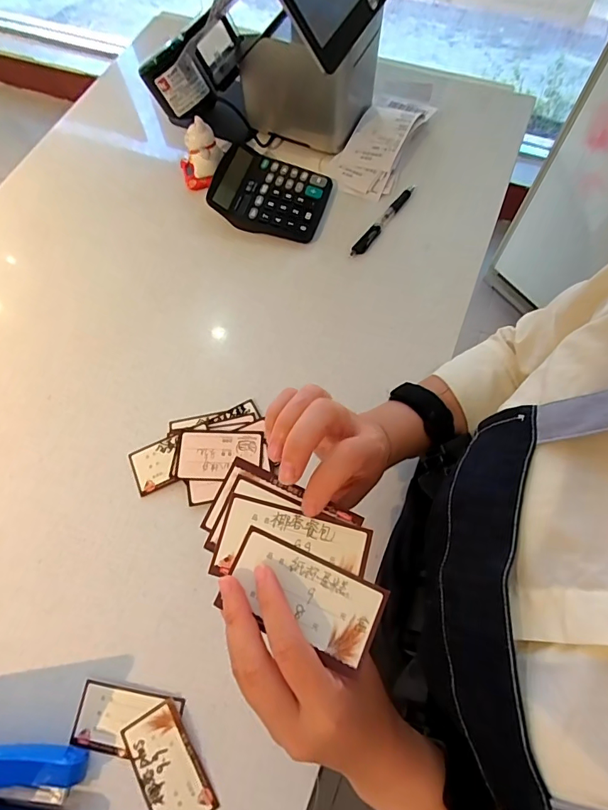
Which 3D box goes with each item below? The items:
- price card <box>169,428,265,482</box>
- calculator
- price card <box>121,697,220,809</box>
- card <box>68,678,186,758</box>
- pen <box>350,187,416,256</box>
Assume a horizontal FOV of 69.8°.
[{"bbox_3d":[-0.090,0.051,0.454,0.091,0.005,0.053,2,70,3],"label":"price card"},{"bbox_3d":[-0.043,-0.284,0.577,0.143,0.036,0.113,14,68,8],"label":"calculator"},{"bbox_3d":[-0.112,0.299,0.360,0.049,0.005,0.088,-30,69,-10],"label":"price card"},{"bbox_3d":[-0.151,0.269,0.371,0.087,0.005,0.049,9,68,6],"label":"card"},{"bbox_3d":[0.107,-0.246,0.574,0.016,0.013,0.141,35,72,15],"label":"pen"}]

